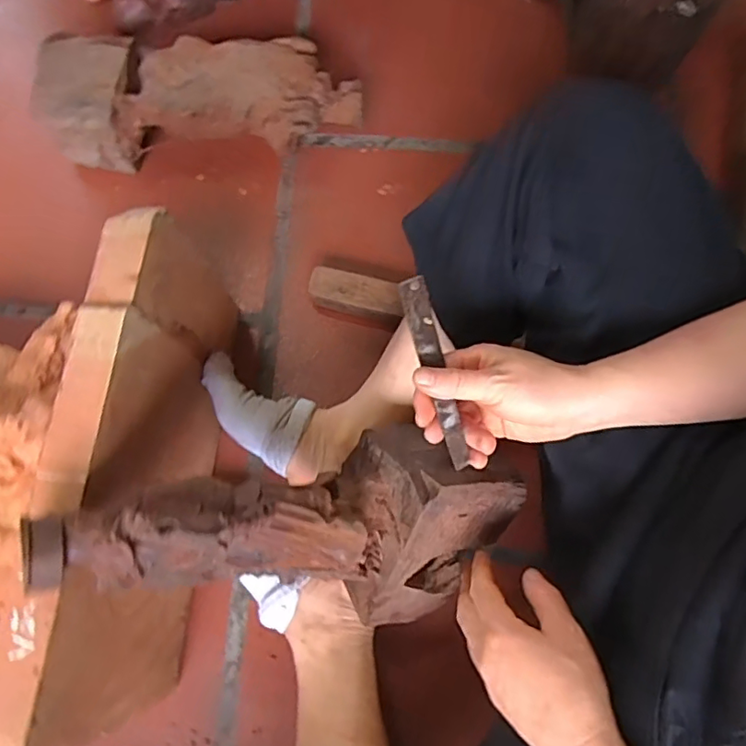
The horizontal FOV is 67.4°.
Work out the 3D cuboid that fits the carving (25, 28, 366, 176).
[{"bbox_3d":[-0.210,-0.340,0.706,0.381,0.099,0.142,-1,73,-1],"label":"carving"}]

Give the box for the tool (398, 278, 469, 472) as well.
[{"bbox_3d":[0.046,-0.002,0.409,0.020,0.006,0.142,-14,84,-5],"label":"tool"}]

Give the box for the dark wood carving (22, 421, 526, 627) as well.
[{"bbox_3d":[-0.053,0.116,0.426,0.329,0.125,0.160,6,72,-26],"label":"dark wood carving"}]

